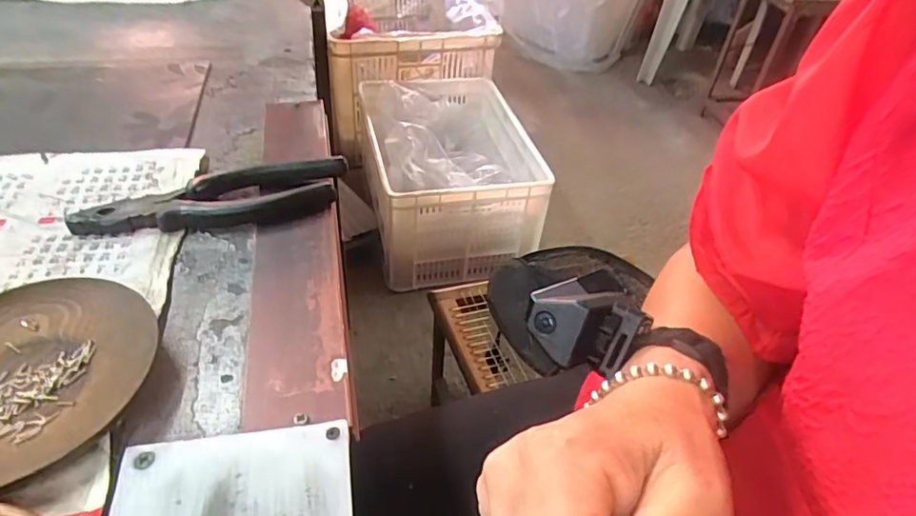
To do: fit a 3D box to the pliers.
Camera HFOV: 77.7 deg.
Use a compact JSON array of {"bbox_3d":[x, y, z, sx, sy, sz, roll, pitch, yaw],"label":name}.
[{"bbox_3d":[-0.159,-0.040,0.375,0.167,0.019,0.048,-7,43,-11],"label":"pliers"}]

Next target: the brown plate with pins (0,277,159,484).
[{"bbox_3d":[-0.203,0.056,0.267,0.111,0.015,0.113,2,42,-2],"label":"brown plate with pins"}]

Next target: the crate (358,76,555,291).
[{"bbox_3d":[-0.029,-0.225,1.350,0.360,0.263,0.547,-5,42,-12],"label":"crate"}]

